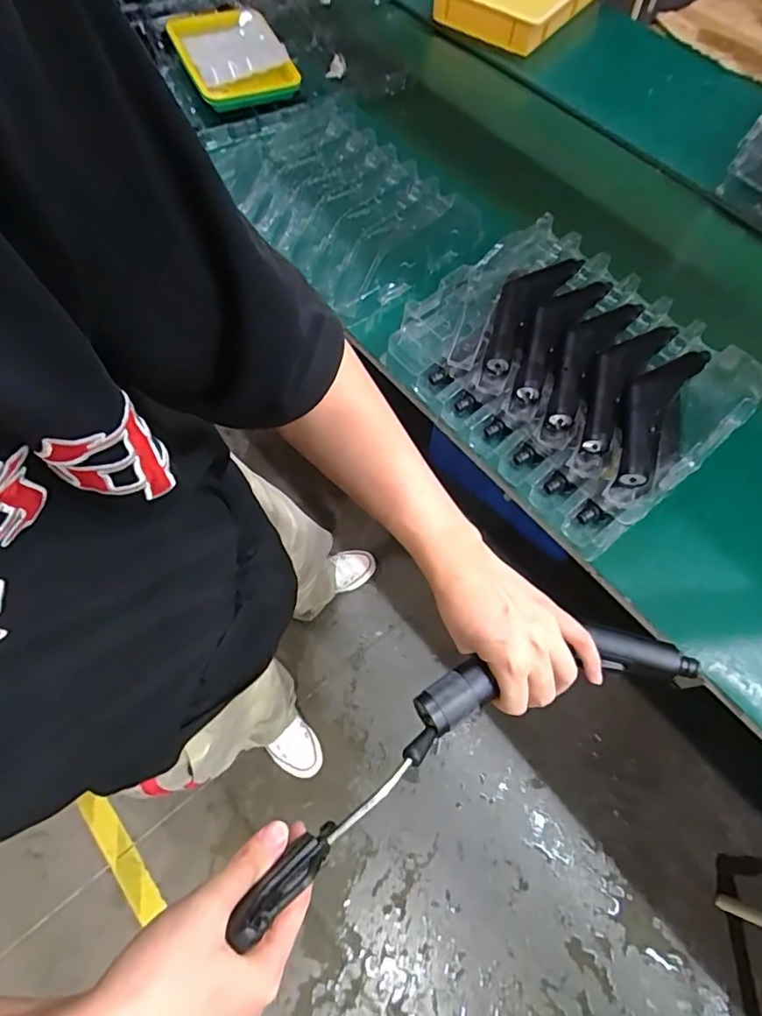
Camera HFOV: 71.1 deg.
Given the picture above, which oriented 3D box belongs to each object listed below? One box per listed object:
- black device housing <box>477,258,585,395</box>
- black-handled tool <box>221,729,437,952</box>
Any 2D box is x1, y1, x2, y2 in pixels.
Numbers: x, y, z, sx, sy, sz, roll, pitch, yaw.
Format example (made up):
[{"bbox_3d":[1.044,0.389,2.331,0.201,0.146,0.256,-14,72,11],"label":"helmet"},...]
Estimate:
[{"bbox_3d":[0.187,-0.265,0.726,0.074,0.038,0.241,30,69,12],"label":"black device housing"},{"bbox_3d":[-0.020,0.191,0.329,0.163,0.016,0.020,-29,64,-35],"label":"black-handled tool"}]

